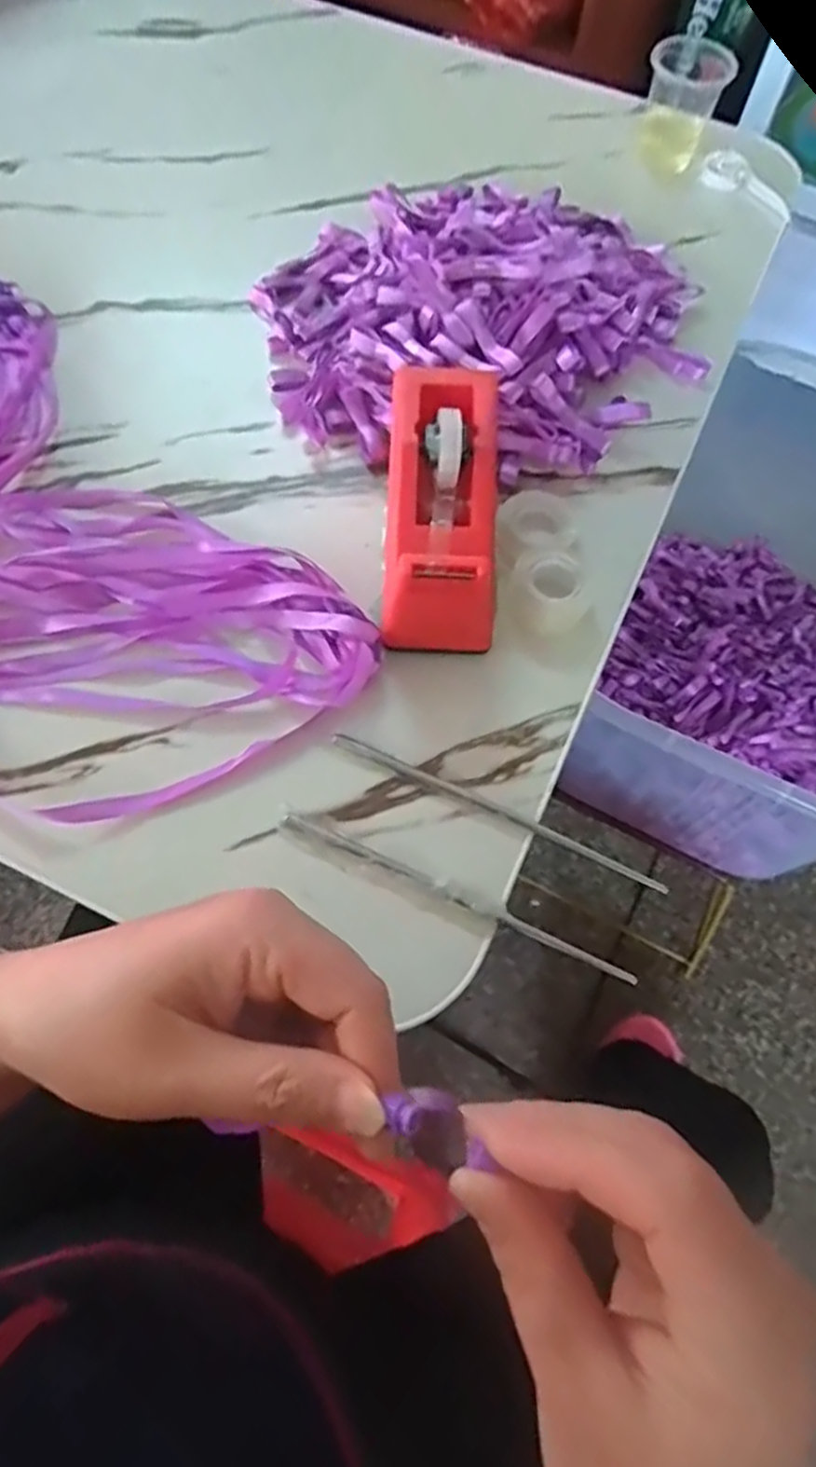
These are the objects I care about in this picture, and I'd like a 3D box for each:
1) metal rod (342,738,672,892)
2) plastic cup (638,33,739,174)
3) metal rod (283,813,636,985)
[{"bbox_3d":[0.046,0.039,0.376,0.182,0.007,0.008,24,66,8],"label":"metal rod"},{"bbox_3d":[0.220,-0.506,0.585,0.059,0.063,0.054,1,65,-3],"label":"plastic cup"},{"bbox_3d":[0.022,0.079,0.352,0.182,0.006,0.007,24,66,8],"label":"metal rod"}]

